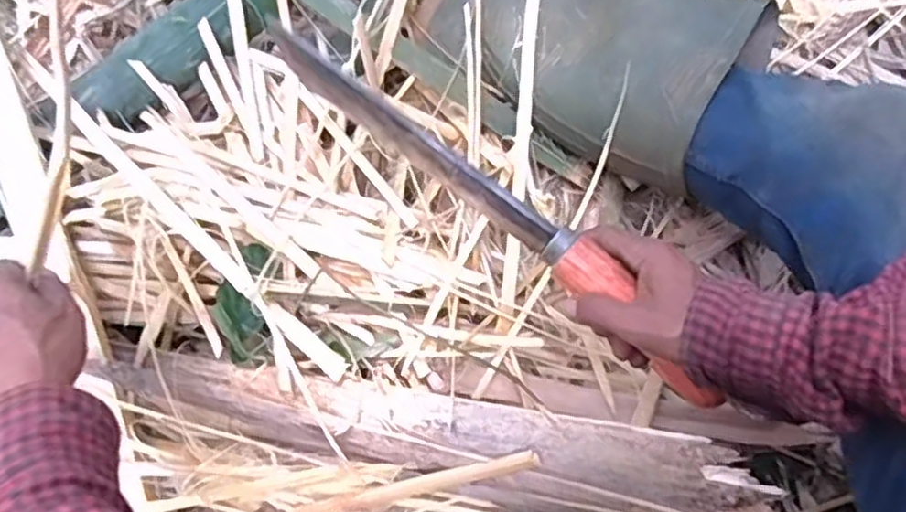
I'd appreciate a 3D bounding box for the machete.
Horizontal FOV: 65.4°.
[{"bbox_3d":[0.024,-0.035,0.464,0.369,0.032,0.031,39,77,9],"label":"machete"}]

